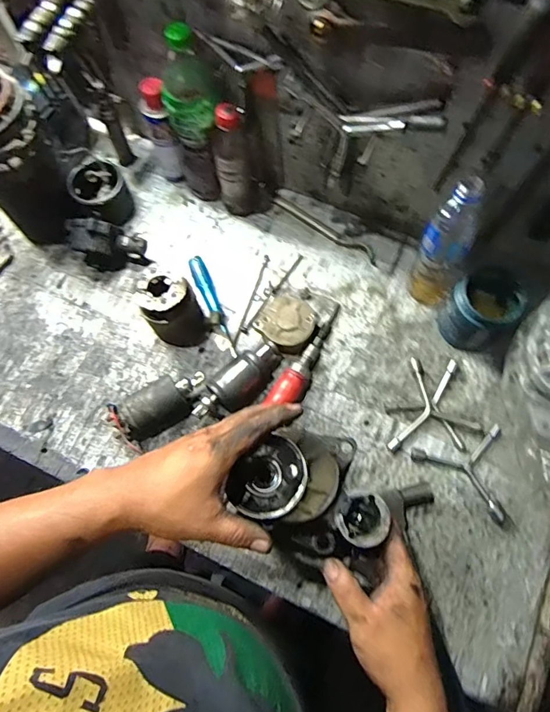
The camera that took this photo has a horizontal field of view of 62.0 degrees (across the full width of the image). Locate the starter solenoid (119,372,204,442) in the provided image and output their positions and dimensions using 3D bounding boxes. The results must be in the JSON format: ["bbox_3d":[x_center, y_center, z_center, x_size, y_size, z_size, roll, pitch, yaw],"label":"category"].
[{"bbox_3d":[-0.156,0.064,0.645,0.121,0.060,0.055,-30,72,-9],"label":"starter solenoid"}]

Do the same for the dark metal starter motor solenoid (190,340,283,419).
[{"bbox_3d":[-0.053,0.038,0.659,0.149,0.049,0.059,-38,74,-11],"label":"dark metal starter motor solenoid"}]

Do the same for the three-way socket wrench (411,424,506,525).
[{"bbox_3d":[0.250,0.156,0.625,0.121,0.019,0.127,3,71,3],"label":"three-way socket wrench"}]

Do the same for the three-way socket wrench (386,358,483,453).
[{"bbox_3d":[0.220,0.068,0.655,0.120,0.023,0.126,-2,70,1],"label":"three-way socket wrench"}]

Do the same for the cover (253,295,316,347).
[{"bbox_3d":[0.019,-0.049,0.688,0.077,0.041,0.076,-1,70,2],"label":"cover"}]

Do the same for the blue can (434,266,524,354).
[{"bbox_3d":[0.300,-0.068,0.662,0.098,0.093,0.106,40,77,14],"label":"blue can"}]

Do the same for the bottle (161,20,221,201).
[{"bbox_3d":[-0.113,-0.334,0.678,0.080,0.269,0.068,-13,71,-2],"label":"bottle"}]

